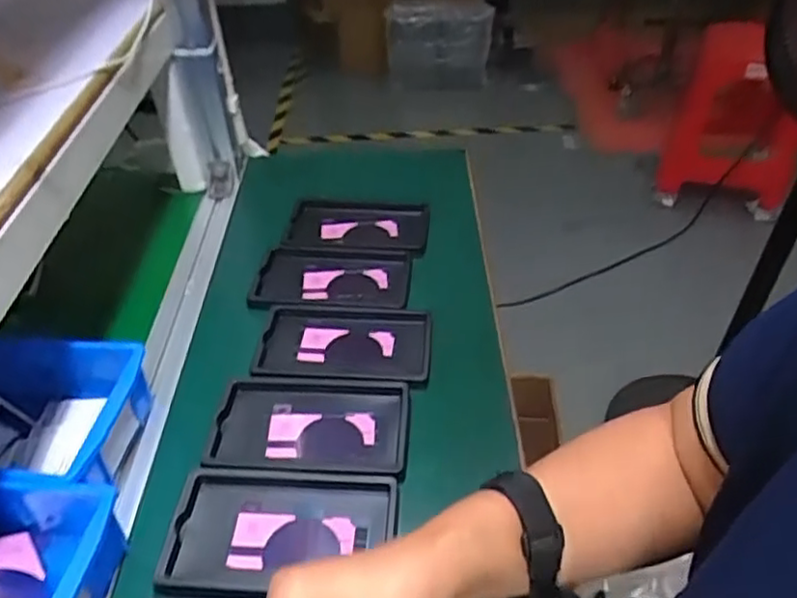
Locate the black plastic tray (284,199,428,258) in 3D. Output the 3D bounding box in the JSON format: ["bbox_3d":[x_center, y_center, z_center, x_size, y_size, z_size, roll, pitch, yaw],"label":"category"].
[{"bbox_3d":[-0.047,-0.086,0.787,0.162,0.022,0.094,1,41,5],"label":"black plastic tray"}]

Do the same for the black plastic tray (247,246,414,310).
[{"bbox_3d":[-0.068,-0.026,0.711,0.160,0.010,0.099,-1,41,2],"label":"black plastic tray"}]

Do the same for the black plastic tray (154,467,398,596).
[{"bbox_3d":[-0.084,0.170,0.485,0.158,0.023,0.095,0,41,3],"label":"black plastic tray"}]

